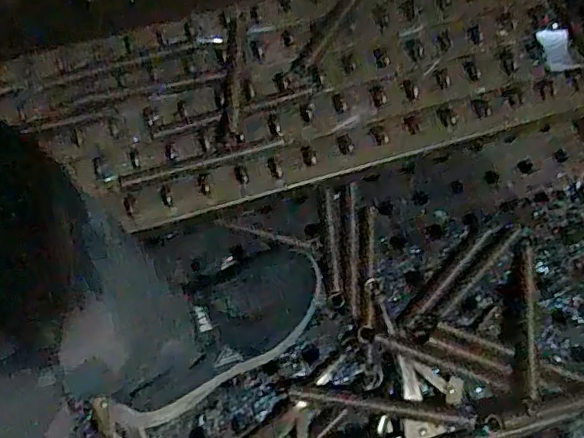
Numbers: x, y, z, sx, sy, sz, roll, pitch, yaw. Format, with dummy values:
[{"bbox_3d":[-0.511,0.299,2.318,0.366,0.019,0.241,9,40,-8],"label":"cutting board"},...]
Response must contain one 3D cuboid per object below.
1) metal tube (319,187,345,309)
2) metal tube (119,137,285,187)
[{"bbox_3d":[0.047,0.036,0.705,0.021,0.017,0.148,-5,79,-1],"label":"metal tube"},{"bbox_3d":[-0.106,-0.069,0.667,0.197,0.008,0.014,-15,70,-5],"label":"metal tube"}]

